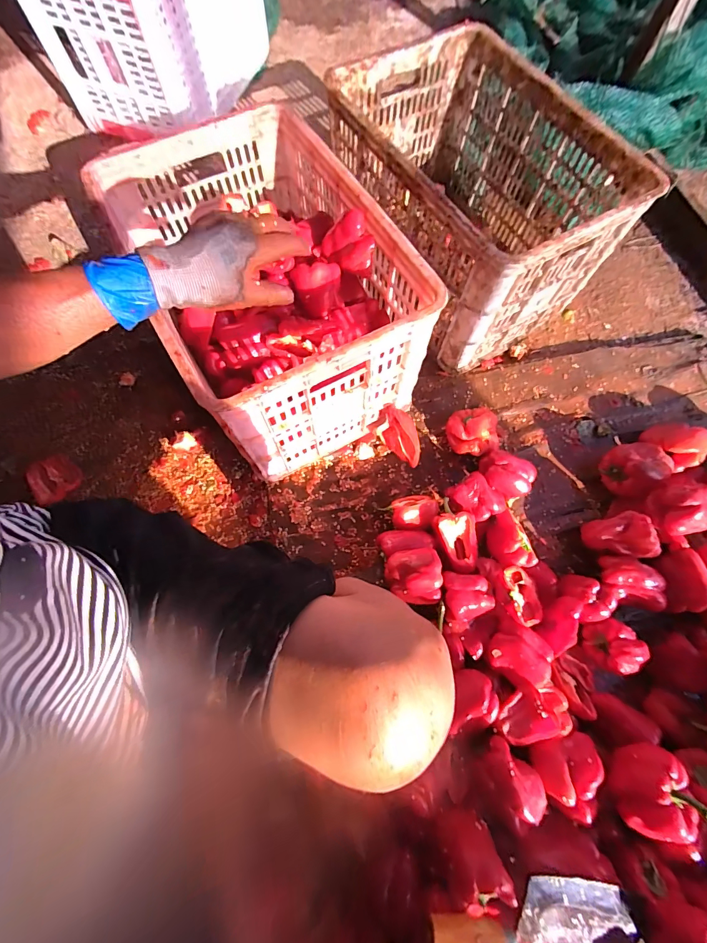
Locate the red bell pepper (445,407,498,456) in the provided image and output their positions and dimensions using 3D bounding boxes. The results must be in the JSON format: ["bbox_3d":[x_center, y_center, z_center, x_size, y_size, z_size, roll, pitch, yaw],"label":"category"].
[{"bbox_3d":[0.229,-0.076,0.710,0.099,0.067,0.098,15,73,4],"label":"red bell pepper"}]

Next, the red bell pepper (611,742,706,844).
[{"bbox_3d":[0.394,0.420,0.478,0.095,0.077,0.086,-9,73,-4],"label":"red bell pepper"}]

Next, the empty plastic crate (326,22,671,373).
[{"bbox_3d":[0.229,-0.534,0.746,0.360,0.278,0.507,-32,76,-10],"label":"empty plastic crate"}]

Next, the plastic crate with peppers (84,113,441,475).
[{"bbox_3d":[-0.142,-0.300,0.646,0.344,0.278,0.500,-29,75,-9],"label":"plastic crate with peppers"}]

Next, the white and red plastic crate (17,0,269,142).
[{"bbox_3d":[-0.467,-1.118,0.853,0.322,0.313,0.489,18,73,4],"label":"white and red plastic crate"}]

